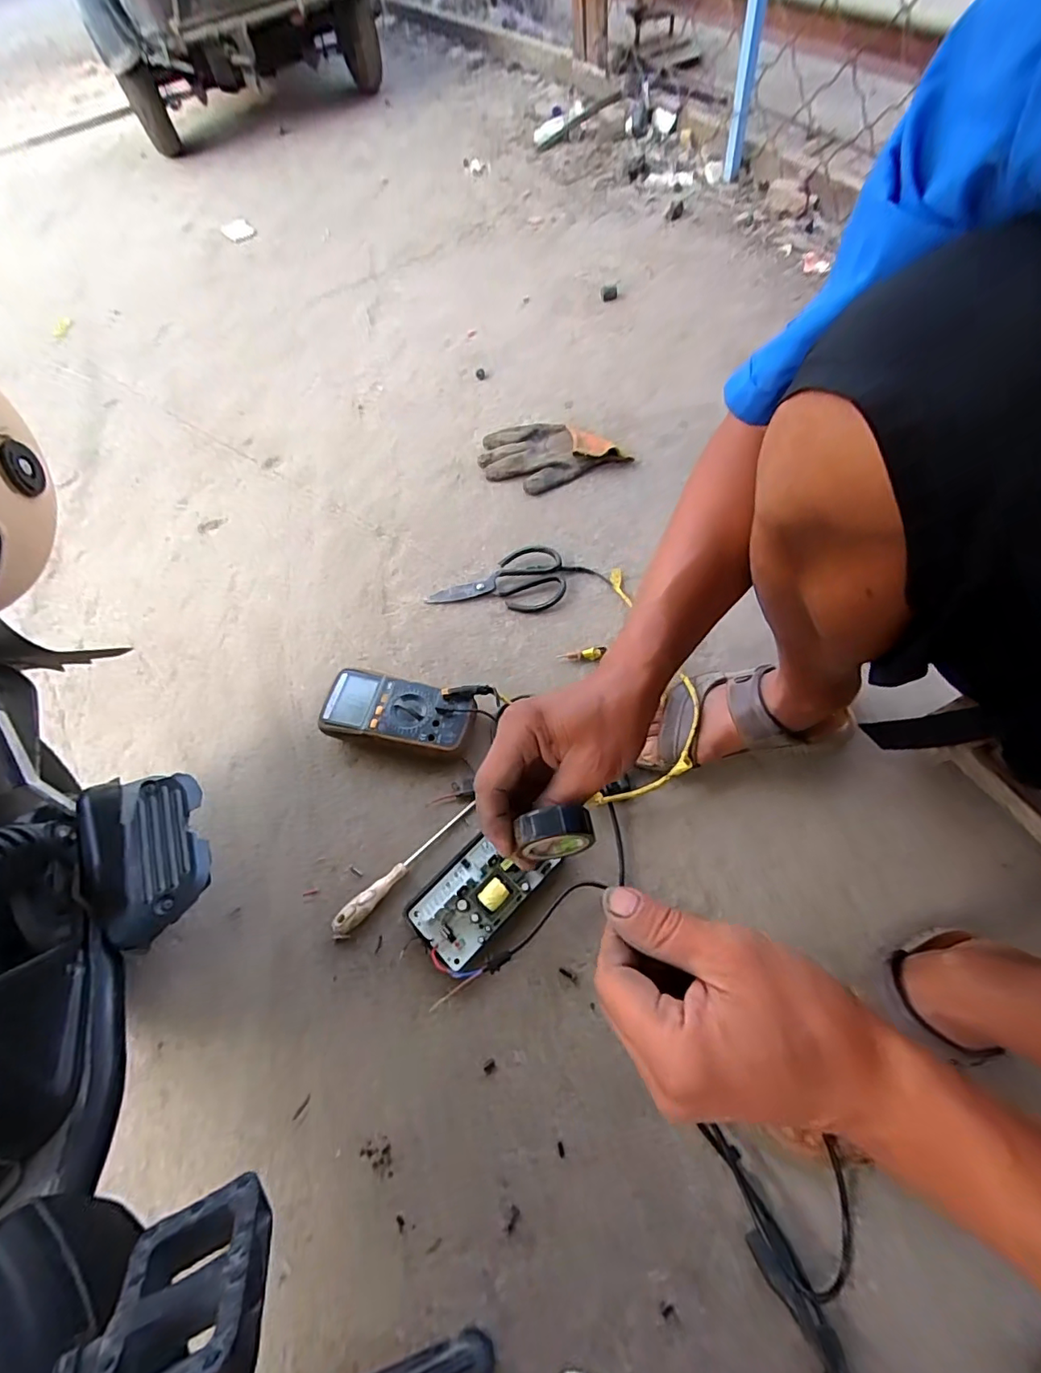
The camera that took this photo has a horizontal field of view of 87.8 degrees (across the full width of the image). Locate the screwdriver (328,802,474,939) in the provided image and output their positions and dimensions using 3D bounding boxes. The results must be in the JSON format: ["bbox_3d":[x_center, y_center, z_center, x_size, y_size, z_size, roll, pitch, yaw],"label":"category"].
[{"bbox_3d":[-0.131,0.202,0.611,0.022,0.023,0.202,40,74,25],"label":"screwdriver"}]

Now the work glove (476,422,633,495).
[{"bbox_3d":[0.045,-0.400,0.922,0.220,0.048,0.166,-19,63,-7],"label":"work glove"}]

